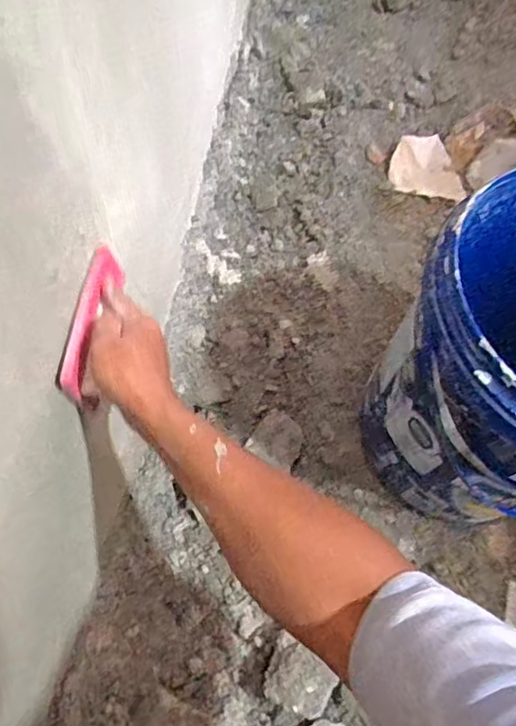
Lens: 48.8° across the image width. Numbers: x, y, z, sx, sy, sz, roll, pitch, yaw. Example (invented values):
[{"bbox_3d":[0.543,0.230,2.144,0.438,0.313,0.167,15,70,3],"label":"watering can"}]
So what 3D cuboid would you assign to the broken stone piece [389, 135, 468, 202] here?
[{"bbox_3d":[0.313,-0.358,1.061,0.120,0.034,0.153,-9,61,-4],"label":"broken stone piece"}]

